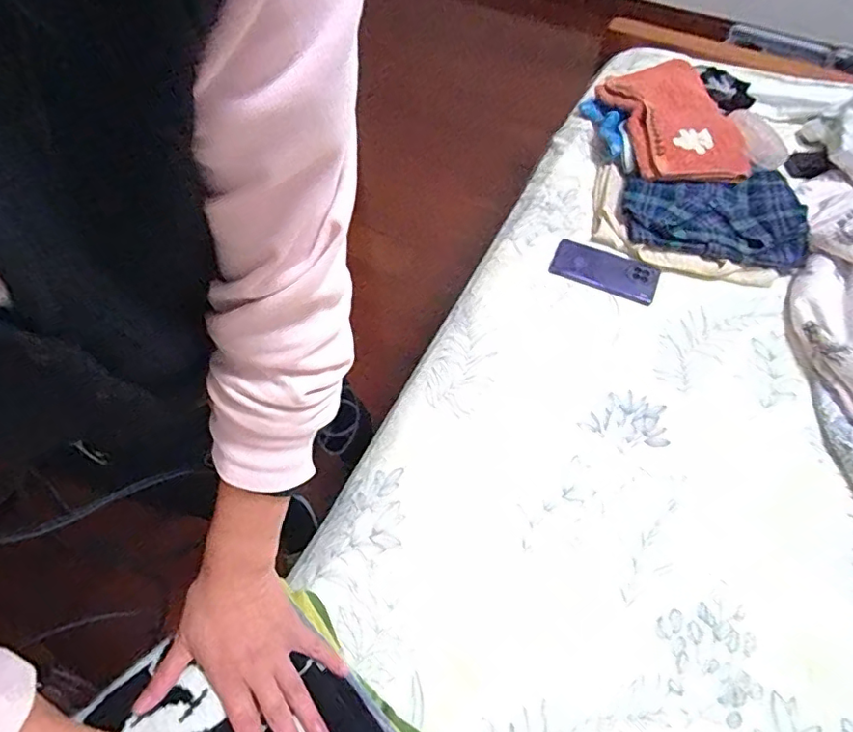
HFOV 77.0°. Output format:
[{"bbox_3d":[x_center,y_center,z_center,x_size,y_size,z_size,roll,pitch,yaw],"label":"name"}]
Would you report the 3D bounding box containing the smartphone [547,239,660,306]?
[{"bbox_3d":[0.287,-0.155,0.867,0.165,0.010,0.078,23,61,14],"label":"smartphone"}]

